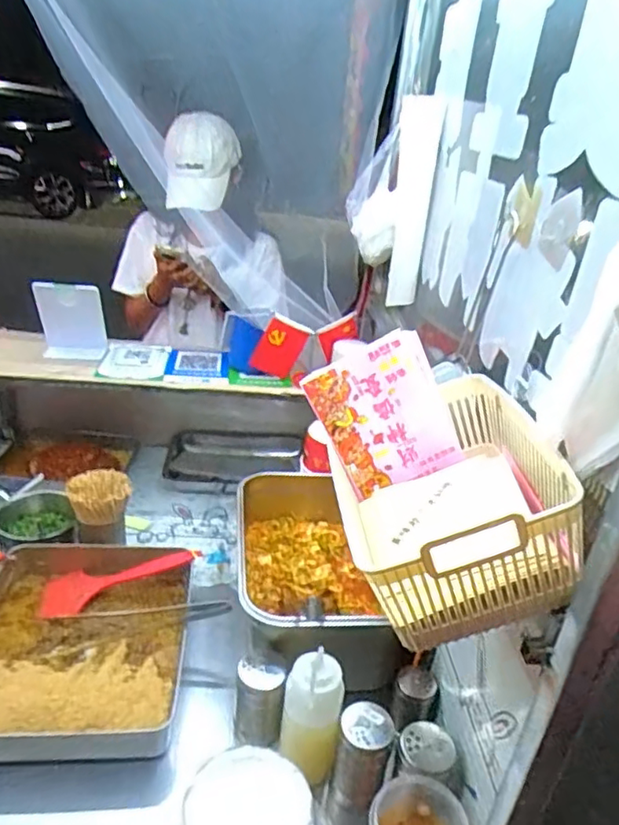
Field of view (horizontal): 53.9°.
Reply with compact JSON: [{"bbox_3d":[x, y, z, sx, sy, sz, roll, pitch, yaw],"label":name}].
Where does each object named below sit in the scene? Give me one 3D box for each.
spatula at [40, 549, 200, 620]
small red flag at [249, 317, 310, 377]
[{"bbox_3d":[-0.292,0.260,0.947,0.239,0.020,0.079,-16,32,-8],"label":"spatula"},{"bbox_3d":[-0.058,-0.115,1.141,0.074,0.115,0.014,20,37,-15],"label":"small red flag"}]

